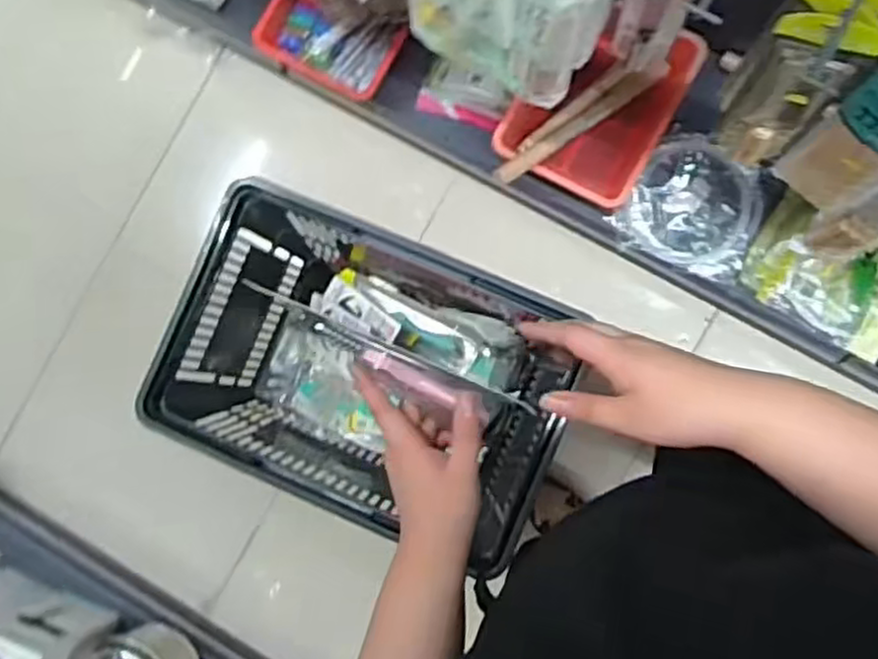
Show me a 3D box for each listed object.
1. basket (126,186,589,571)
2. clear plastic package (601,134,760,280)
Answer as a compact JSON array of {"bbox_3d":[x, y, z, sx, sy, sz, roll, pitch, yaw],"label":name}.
[{"bbox_3d":[-0.076,0.057,0.992,0.471,0.257,0.317,23,88,8],"label":"basket"},{"bbox_3d":[0.475,-0.232,1.407,0.242,0.050,0.223,21,88,8],"label":"clear plastic package"}]

